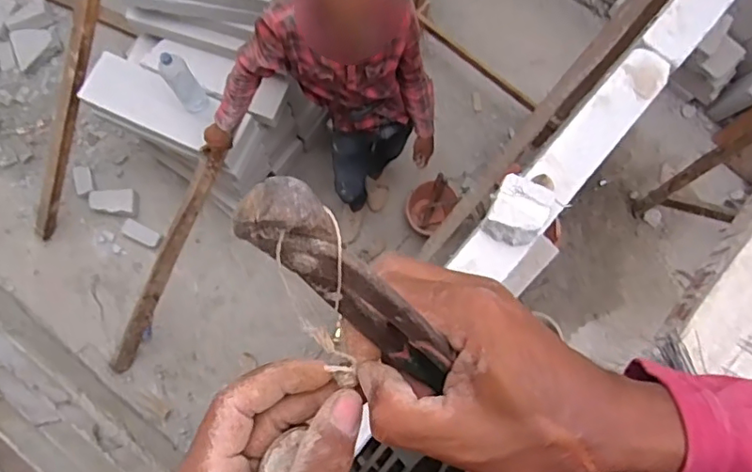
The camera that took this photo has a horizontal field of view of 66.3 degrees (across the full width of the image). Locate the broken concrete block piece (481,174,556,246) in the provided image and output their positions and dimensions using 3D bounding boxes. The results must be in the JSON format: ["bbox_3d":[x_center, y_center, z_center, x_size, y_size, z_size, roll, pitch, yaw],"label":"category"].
[{"bbox_3d":[0.203,-0.035,0.818,0.073,0.049,0.085,28,79,4],"label":"broken concrete block piece"}]

